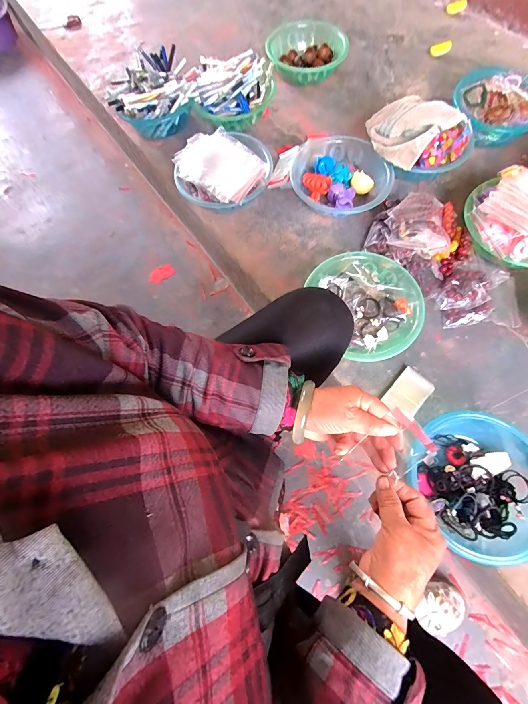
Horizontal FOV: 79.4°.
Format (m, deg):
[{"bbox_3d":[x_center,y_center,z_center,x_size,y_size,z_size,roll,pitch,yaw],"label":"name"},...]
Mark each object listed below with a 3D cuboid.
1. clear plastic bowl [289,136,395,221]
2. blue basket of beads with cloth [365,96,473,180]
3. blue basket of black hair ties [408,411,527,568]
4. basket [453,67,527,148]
[{"bbox_3d":[0.177,-0.429,0.785,0.214,0.066,0.254,-21,70,-5],"label":"clear plastic bowl"},{"bbox_3d":[0.365,-0.519,0.777,0.220,0.117,0.198,-14,70,-2],"label":"blue basket of beads with cloth"},{"bbox_3d":[0.369,0.218,0.548,0.223,0.074,0.224,-21,70,-5],"label":"blue basket of black hair ties"},{"bbox_3d":[0.603,-0.636,0.826,0.225,0.085,0.213,21,72,10],"label":"basket"}]

